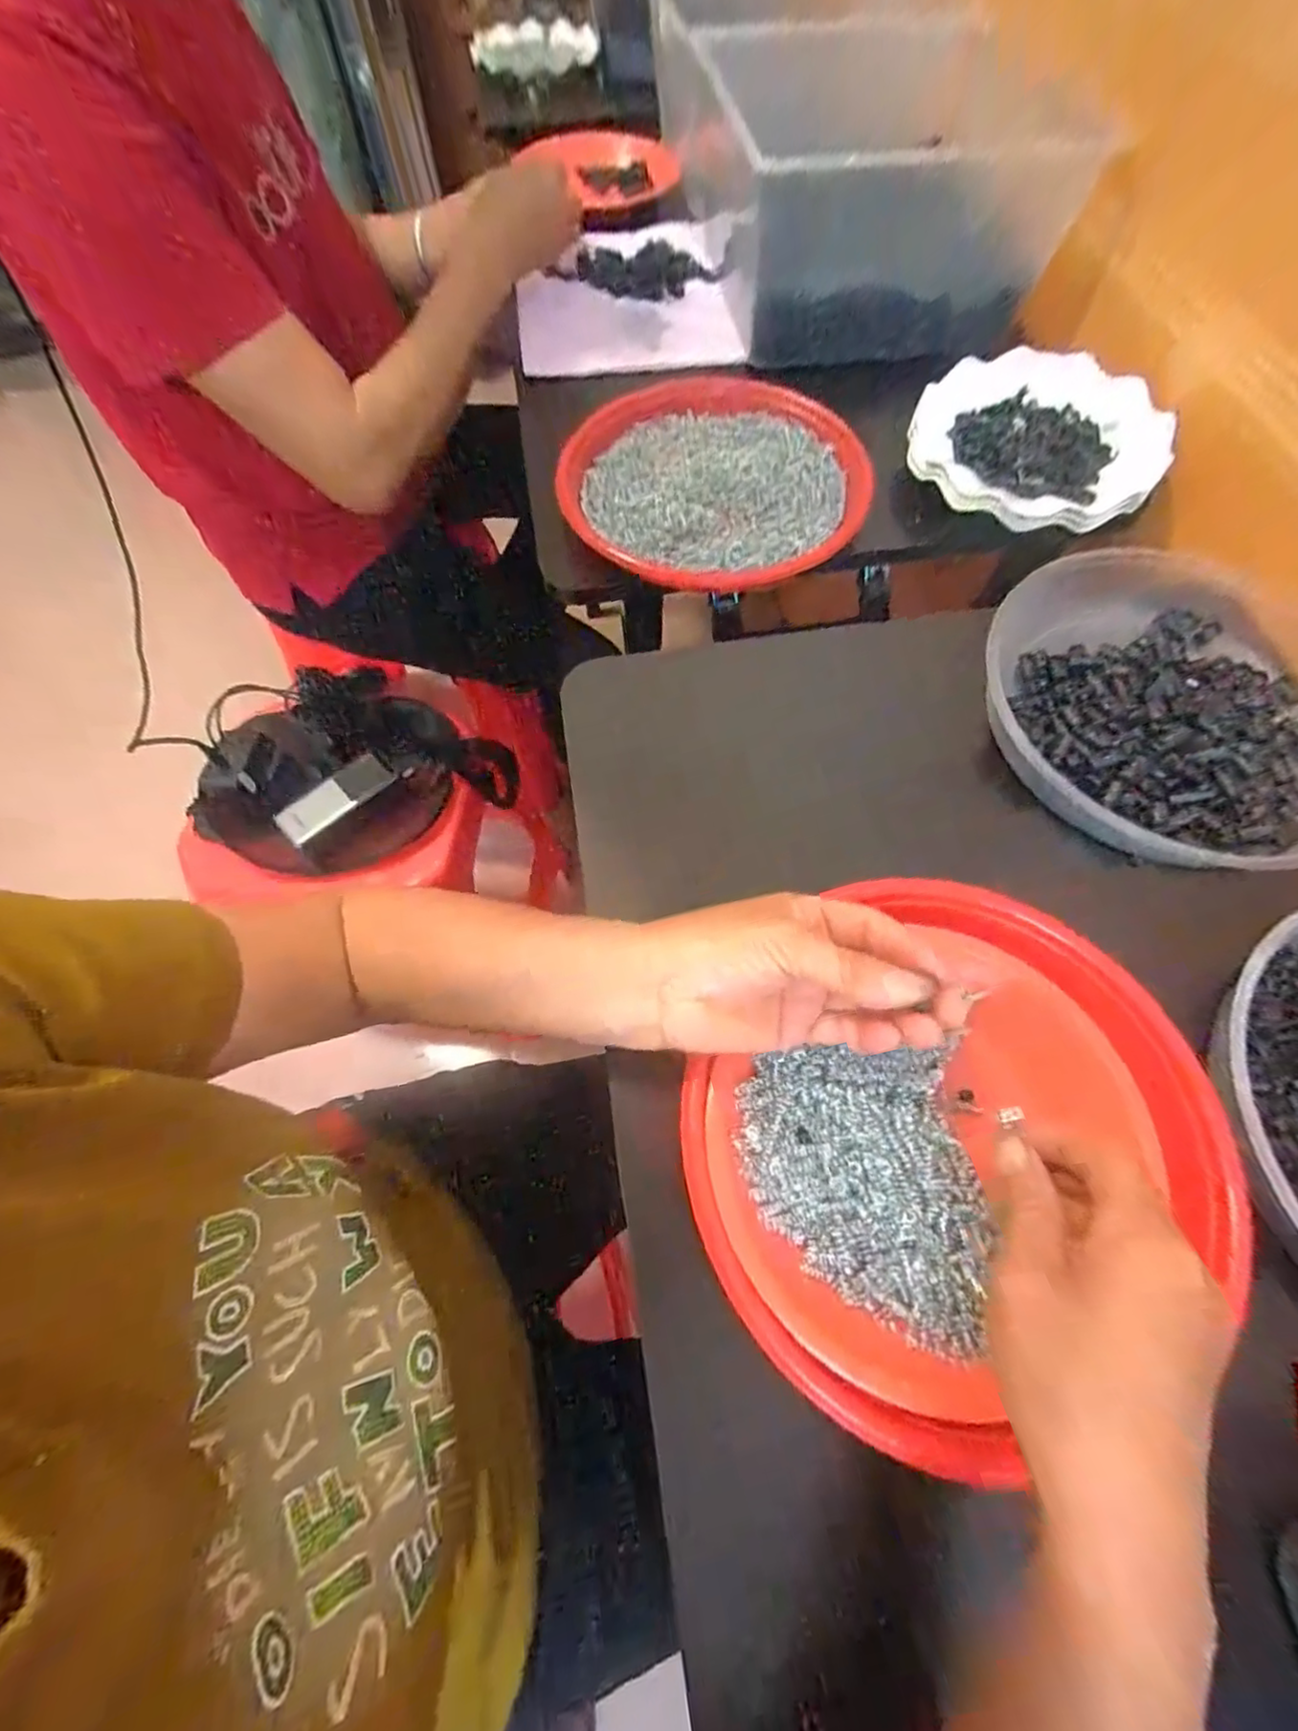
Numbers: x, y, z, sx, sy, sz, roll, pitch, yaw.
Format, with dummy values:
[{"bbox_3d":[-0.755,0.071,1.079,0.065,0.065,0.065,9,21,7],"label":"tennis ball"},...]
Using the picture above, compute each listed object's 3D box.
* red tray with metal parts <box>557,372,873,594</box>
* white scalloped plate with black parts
[{"bbox_3d":[0.056,-0.315,0.503,0.227,0.024,0.238,14,63,5],"label":"red tray with metal parts"},{"bbox_3d":[0.309,-0.342,0.502,0.180,0.024,0.203,33,69,16],"label":"white scalloped plate with black parts"}]

